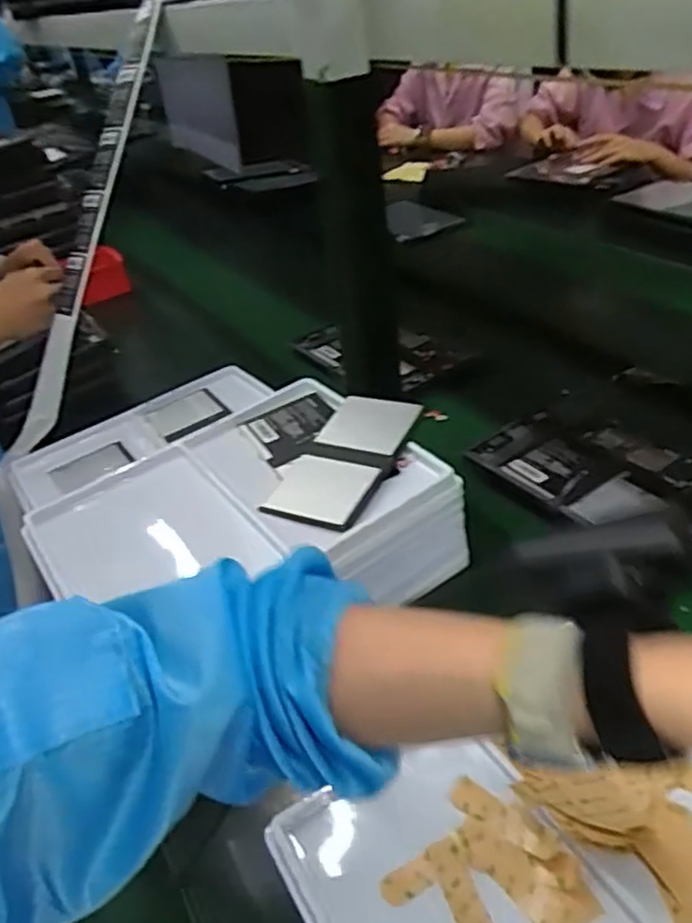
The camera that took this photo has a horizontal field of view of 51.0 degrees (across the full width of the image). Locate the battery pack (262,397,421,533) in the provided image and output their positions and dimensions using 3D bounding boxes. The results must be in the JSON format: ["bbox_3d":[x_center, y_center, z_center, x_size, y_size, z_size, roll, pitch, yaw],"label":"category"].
[{"bbox_3d":[0.000,-0.006,0.672,0.093,0.010,0.175,5,42,30],"label":"battery pack"}]

